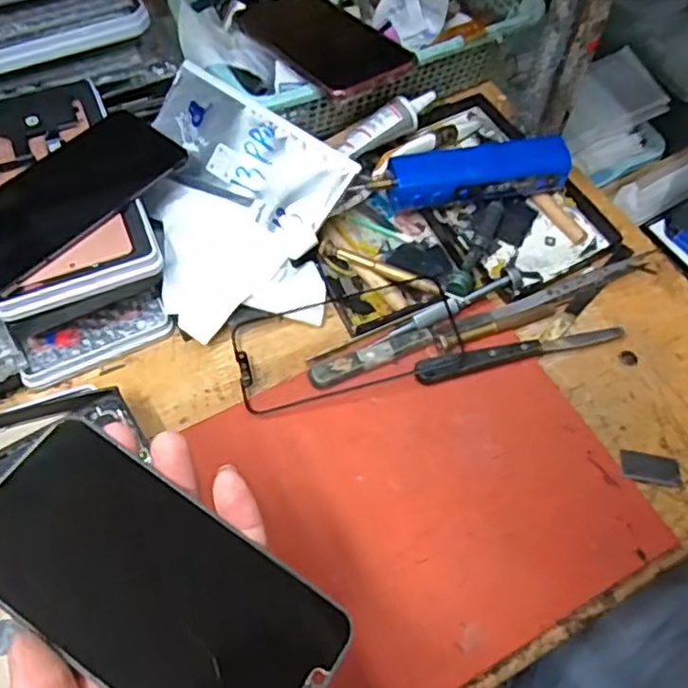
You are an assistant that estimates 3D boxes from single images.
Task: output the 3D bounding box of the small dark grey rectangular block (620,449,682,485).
[{"bbox_3d":[0.194,0.078,0.423,0.038,0.004,0.019,9,60,3],"label":"small dark grey rectangular block"}]

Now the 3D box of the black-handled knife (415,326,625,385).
[{"bbox_3d":[0.120,0.003,0.453,0.149,0.013,0.019,-14,62,-9],"label":"black-handled knife"}]

